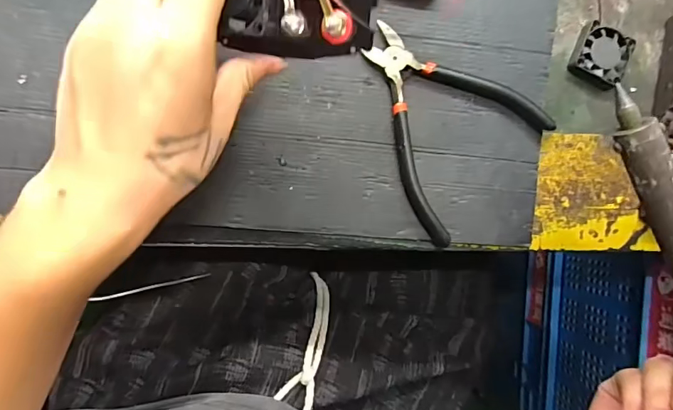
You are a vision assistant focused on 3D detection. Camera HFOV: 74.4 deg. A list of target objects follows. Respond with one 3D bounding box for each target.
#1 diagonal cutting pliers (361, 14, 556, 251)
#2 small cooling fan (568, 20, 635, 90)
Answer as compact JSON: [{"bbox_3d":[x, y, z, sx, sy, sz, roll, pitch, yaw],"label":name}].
[{"bbox_3d":[0.070,-0.064,0.319,0.121,0.013,0.138,-44,95,-6],"label":"diagonal cutting pliers"},{"bbox_3d":[0.202,-0.115,0.340,0.039,0.011,0.042,29,85,-6],"label":"small cooling fan"}]

